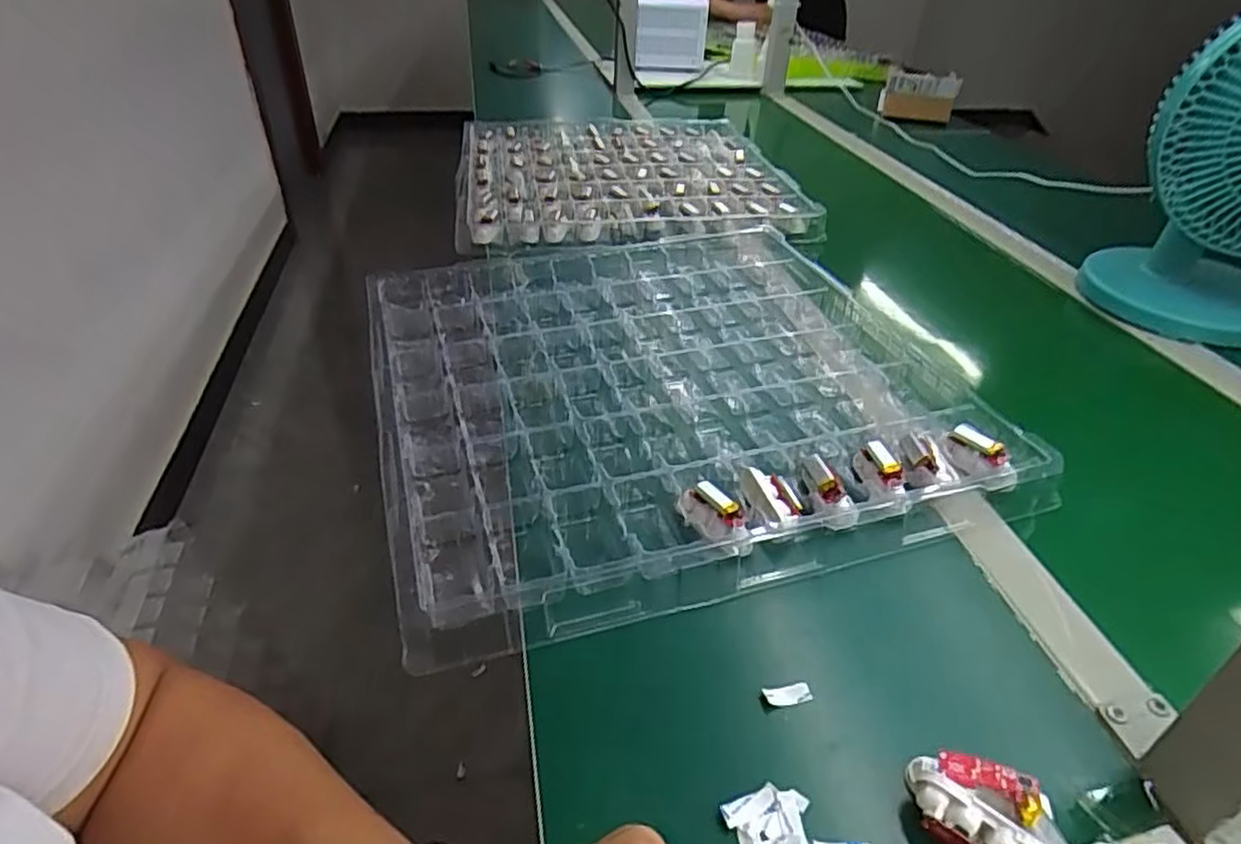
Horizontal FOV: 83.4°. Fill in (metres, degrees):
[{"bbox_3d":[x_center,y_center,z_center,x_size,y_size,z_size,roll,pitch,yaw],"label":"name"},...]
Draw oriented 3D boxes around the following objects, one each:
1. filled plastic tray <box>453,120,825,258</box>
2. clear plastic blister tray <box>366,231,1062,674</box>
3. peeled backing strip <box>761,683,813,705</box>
[{"bbox_3d":[-0.006,-0.375,1.035,0.456,0.032,0.519,-5,37,-9],"label":"filled plastic tray"},{"bbox_3d":[0.028,-0.048,0.619,0.465,0.035,0.490,-10,39,-16],"label":"clear plastic blister tray"},{"bbox_3d":[0.092,0.149,0.382,0.026,0.004,0.011,-4,37,-6],"label":"peeled backing strip"}]

